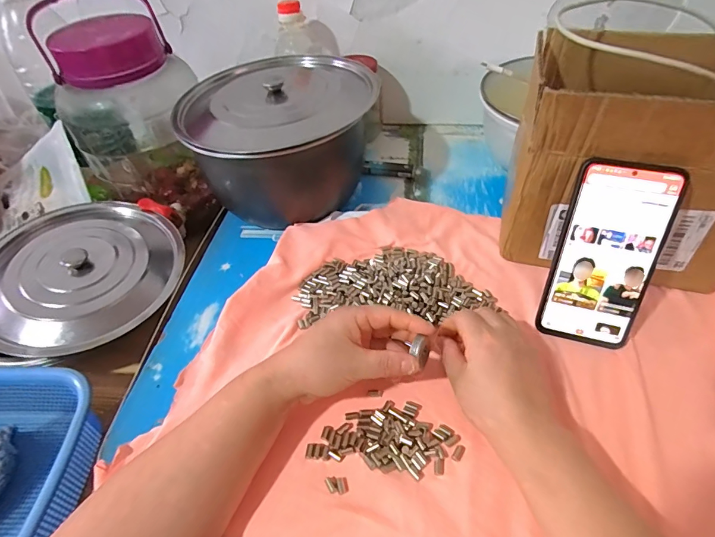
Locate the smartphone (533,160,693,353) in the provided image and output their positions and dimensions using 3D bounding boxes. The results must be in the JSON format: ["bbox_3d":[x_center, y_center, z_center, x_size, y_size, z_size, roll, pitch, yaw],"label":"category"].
[{"bbox_3d":[0.215,-0.008,0.352,0.077,0.161,0.008,13,23,17],"label":"smartphone"}]

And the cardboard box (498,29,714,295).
[{"bbox_3d":[0.261,-0.089,0.388,0.205,0.198,0.139,10,50,14],"label":"cardboard box"}]

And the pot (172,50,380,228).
[{"bbox_3d":[-0.093,-0.158,0.516,0.219,0.141,0.176,13,51,17],"label":"pot"}]

